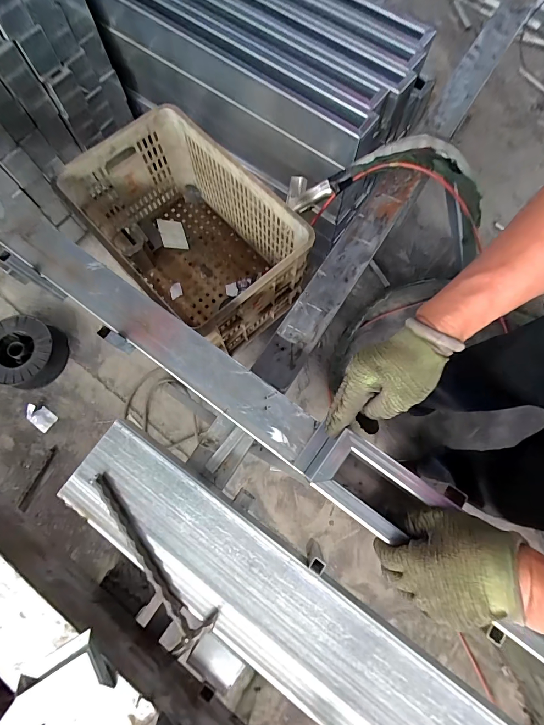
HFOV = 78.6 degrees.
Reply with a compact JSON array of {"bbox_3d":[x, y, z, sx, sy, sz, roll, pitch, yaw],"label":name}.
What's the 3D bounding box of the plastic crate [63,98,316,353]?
[{"bbox_3d":[-0.196,-0.302,0.865,0.350,0.285,0.508,-41,78,-10],"label":"plastic crate"}]

